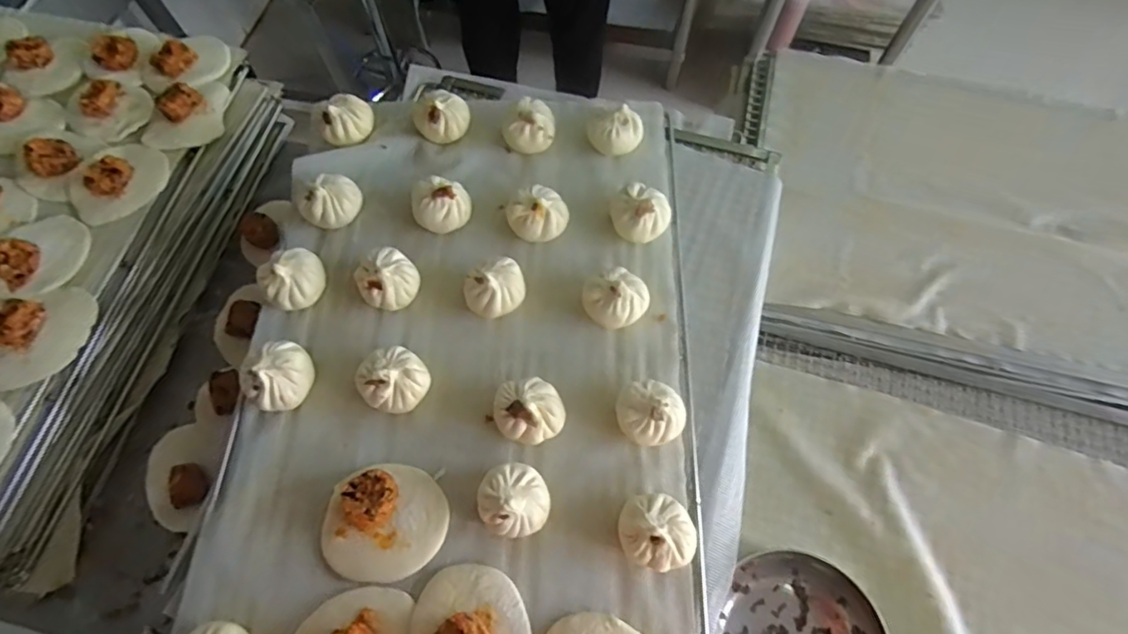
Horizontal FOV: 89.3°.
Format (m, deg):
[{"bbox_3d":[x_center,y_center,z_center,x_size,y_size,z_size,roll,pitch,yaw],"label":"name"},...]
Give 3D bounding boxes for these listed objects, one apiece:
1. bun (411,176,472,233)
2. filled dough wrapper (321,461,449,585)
[{"bbox_3d":[-0.120,-0.111,0.553,0.055,0.035,0.049,-4,66,-3],"label":"bun"},{"bbox_3d":[-0.141,0.157,0.441,0.093,0.029,0.086,0,65,-1],"label":"filled dough wrapper"}]

